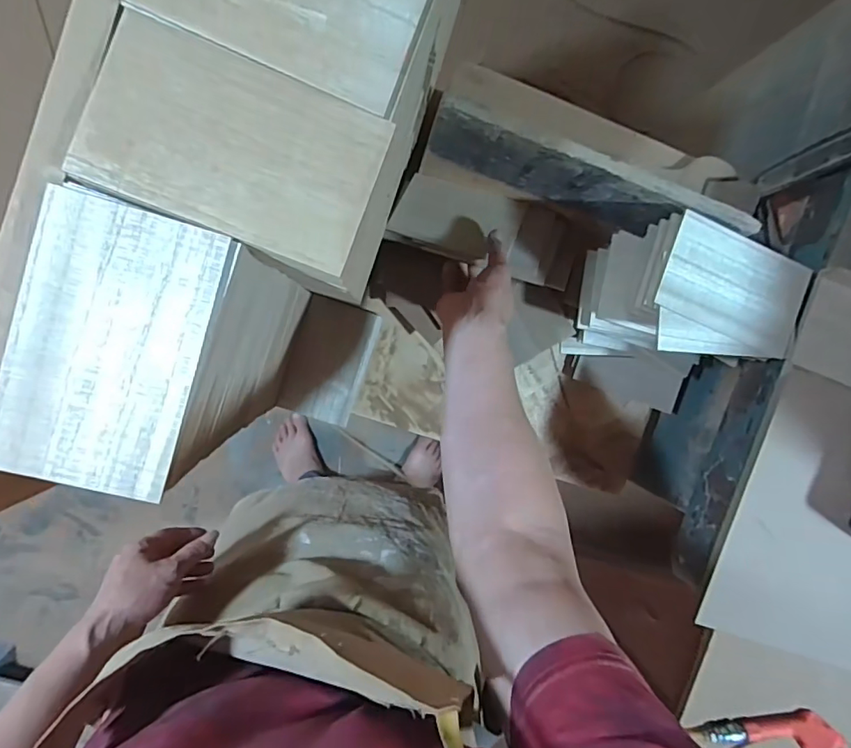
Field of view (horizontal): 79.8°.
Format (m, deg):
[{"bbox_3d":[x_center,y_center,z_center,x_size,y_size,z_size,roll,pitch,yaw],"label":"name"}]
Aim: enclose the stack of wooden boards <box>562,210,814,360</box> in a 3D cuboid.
[{"bbox_3d":[0.286,-0.083,0.589,0.180,0.185,0.135,8,93,-6],"label":"stack of wooden boards"}]

